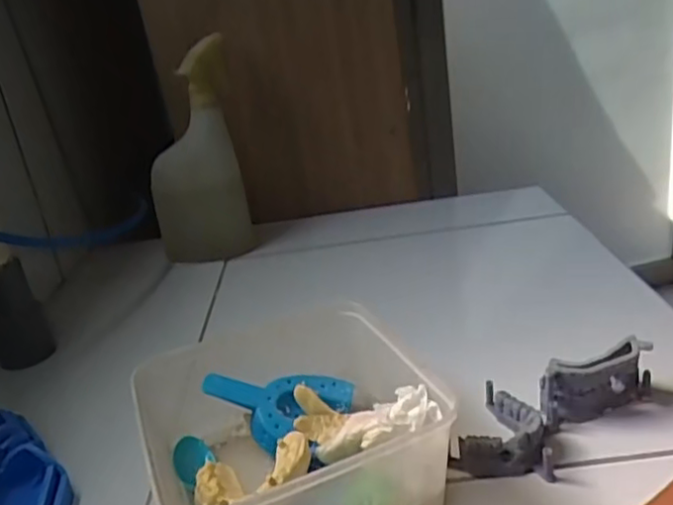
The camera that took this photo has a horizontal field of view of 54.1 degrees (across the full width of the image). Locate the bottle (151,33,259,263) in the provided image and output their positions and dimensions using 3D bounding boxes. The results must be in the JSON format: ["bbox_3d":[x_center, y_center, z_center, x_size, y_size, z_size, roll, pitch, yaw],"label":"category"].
[{"bbox_3d":[-0.161,-0.104,0.752,0.109,0.231,0.067,-15,23,-14],"label":"bottle"}]

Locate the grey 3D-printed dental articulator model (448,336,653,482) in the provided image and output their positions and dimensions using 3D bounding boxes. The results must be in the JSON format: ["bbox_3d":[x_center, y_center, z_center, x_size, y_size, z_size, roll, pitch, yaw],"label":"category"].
[{"bbox_3d":[0.135,0.093,0.430,0.143,0.046,0.070,-23,26,-32],"label":"grey 3D-printed dental articulator model"}]

